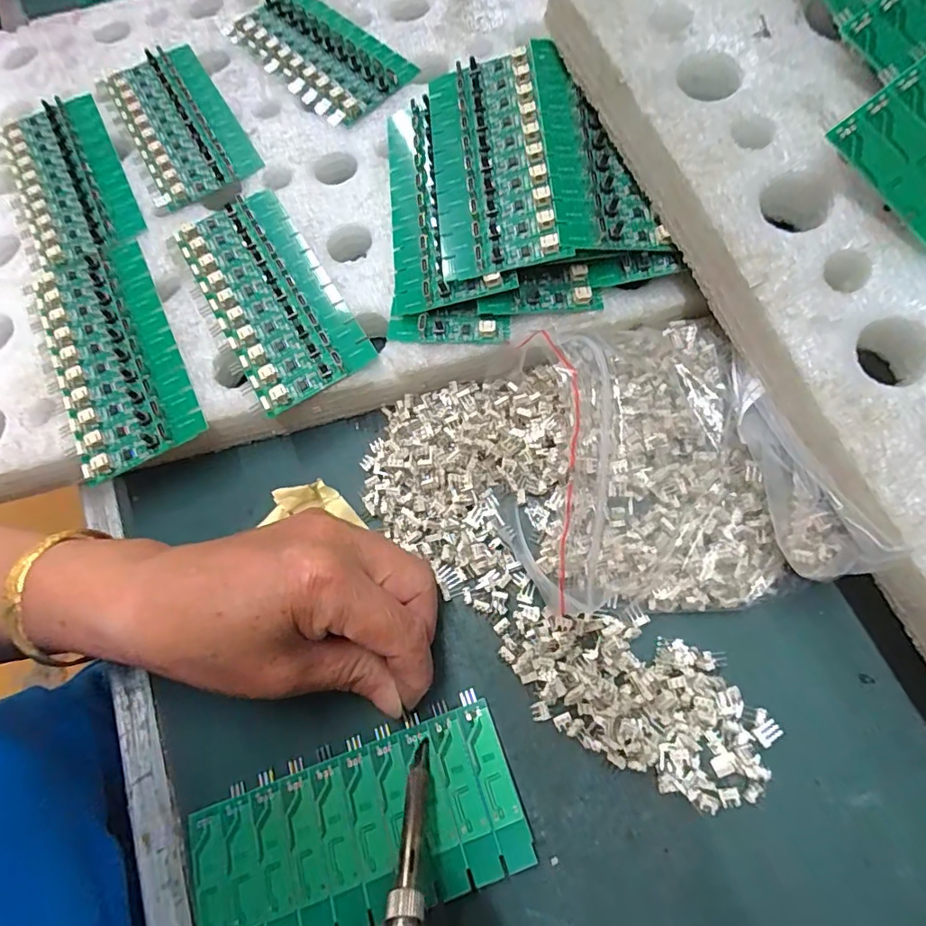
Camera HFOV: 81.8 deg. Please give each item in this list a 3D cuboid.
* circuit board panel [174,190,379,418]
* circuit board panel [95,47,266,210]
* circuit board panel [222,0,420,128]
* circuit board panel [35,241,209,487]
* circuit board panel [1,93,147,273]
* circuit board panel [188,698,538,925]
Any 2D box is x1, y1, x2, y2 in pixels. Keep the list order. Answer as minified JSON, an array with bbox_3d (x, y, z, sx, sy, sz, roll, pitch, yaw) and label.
[{"bbox_3d":[-0.104,-0.092,0.287,0.061,0.013,0.134,-31,71,-5],"label":"circuit board panel"},{"bbox_3d":[-0.182,-0.217,0.337,0.066,0.007,0.135,-30,70,-4],"label":"circuit board panel"},{"bbox_3d":[-0.094,-0.270,0.347,0.066,0.009,0.139,-41,72,-8],"label":"circuit board panel"},{"bbox_3d":[-0.186,-0.061,0.283,0.061,0.007,0.137,-27,70,-3],"label":"circuit board panel"},{"bbox_3d":[-0.244,-0.177,0.332,0.059,0.008,0.134,-28,70,-4],"label":"circuit board panel"},{"bbox_3d":[-0.045,0.156,0.223,0.138,0.013,0.061,-21,73,-1],"label":"circuit board panel"}]

